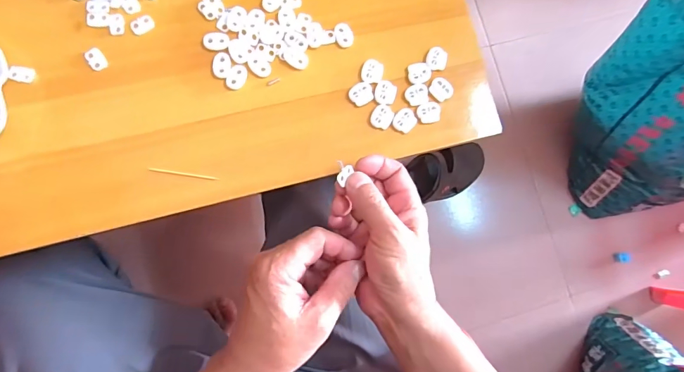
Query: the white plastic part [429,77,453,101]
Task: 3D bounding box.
[{"bbox_3d":[0.095,-0.093,0.387,0.022,0.004,0.021,45,82,0],"label":"white plastic part"}]

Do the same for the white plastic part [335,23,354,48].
[{"bbox_3d":[0.002,-0.142,0.383,0.017,0.004,0.022,-27,88,-7],"label":"white plastic part"}]

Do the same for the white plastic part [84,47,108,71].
[{"bbox_3d":[-0.217,-0.112,0.358,0.014,0.004,0.020,-36,89,-8],"label":"white plastic part"}]

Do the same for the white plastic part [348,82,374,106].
[{"bbox_3d":[0.019,-0.086,0.377,0.021,0.004,0.021,1,85,-6],"label":"white plastic part"}]

